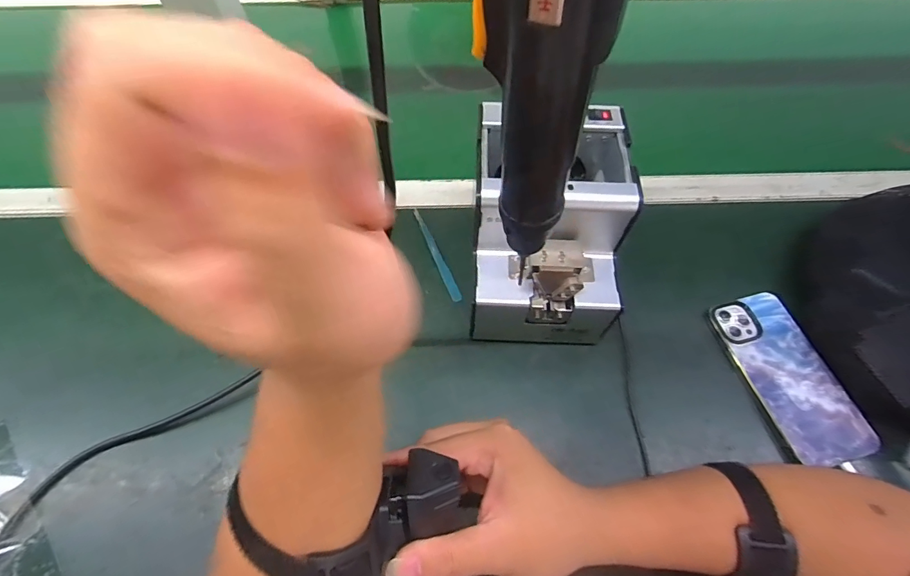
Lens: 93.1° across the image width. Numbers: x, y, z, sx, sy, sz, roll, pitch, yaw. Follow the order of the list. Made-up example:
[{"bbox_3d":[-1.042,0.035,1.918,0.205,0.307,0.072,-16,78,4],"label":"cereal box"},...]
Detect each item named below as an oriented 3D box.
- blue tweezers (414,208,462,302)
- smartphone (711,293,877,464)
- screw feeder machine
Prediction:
[{"bbox_3d":[-0.020,-0.038,0.474,0.011,0.007,0.125,-19,63,-10],"label":"blue tweezers"},{"bbox_3d":[0.311,0.080,0.405,0.081,0.014,0.159,-12,62,-7],"label":"smartphone"},{"bbox_3d":[0.082,-0.050,0.395,0.126,0.133,0.174,1,61,0],"label":"screw feeder machine"}]

